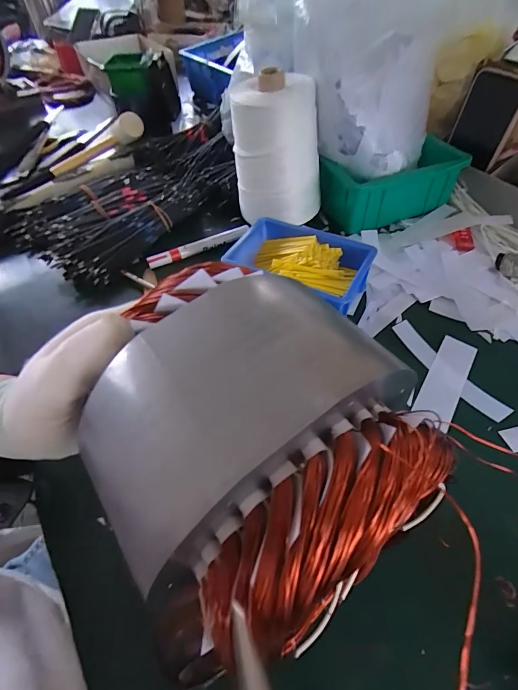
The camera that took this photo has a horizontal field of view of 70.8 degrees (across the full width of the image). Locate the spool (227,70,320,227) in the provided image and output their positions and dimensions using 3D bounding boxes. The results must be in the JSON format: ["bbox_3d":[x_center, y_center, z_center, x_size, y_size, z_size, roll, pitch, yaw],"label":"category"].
[{"bbox_3d":[0.023,-0.235,0.449,0.099,0.155,0.086,34,61,25],"label":"spool"}]

